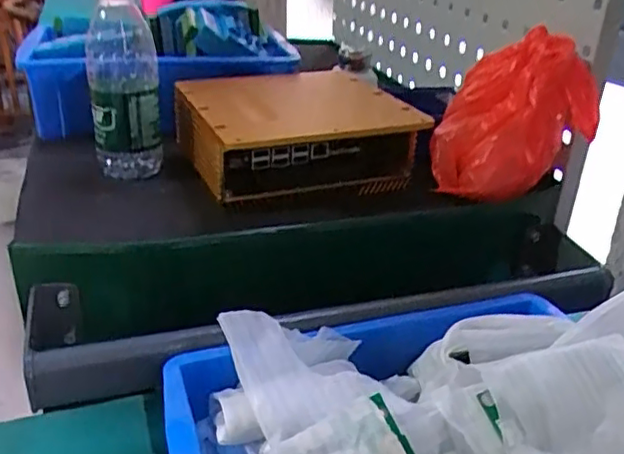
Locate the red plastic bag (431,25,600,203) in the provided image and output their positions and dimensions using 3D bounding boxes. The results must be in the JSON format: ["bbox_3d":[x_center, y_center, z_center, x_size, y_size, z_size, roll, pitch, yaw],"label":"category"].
[{"bbox_3d":[0.170,-0.093,0.535,0.127,0.125,0.078,11,28,19],"label":"red plastic bag"}]

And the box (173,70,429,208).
[{"bbox_3d":[-0.021,-0.090,0.598,0.195,0.066,0.181,-9,28,-19],"label":"box"}]

